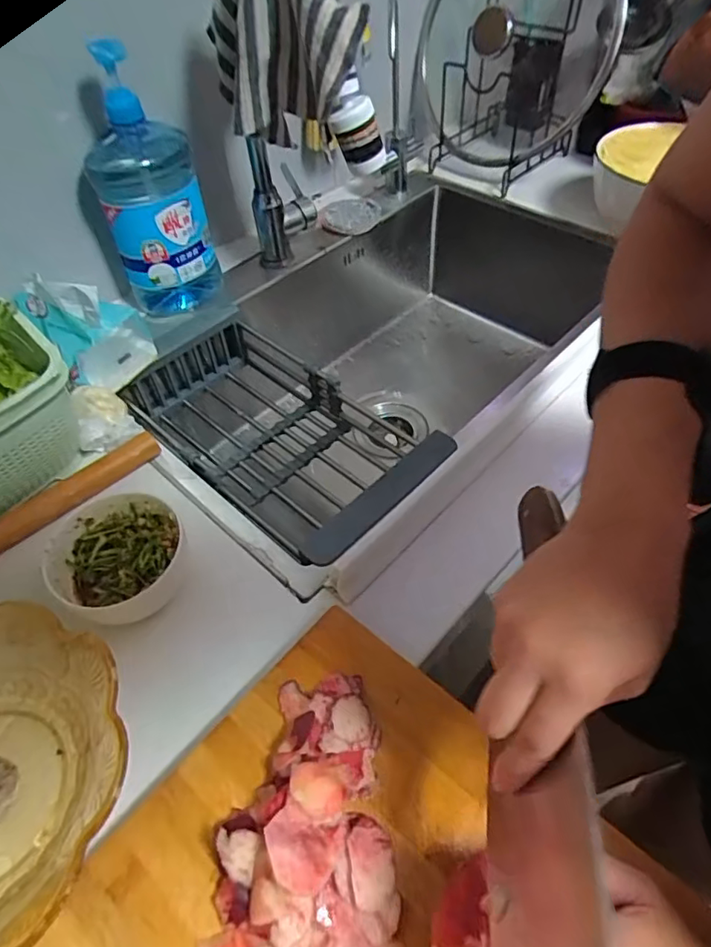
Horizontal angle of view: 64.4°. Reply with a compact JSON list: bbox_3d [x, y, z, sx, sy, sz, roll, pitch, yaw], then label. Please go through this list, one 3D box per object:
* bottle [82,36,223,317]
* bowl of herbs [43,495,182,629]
[{"bbox_3d":[-0.234,-0.313,0.648,0.116,0.268,0.069,-20,53,-11],"label":"bottle"},{"bbox_3d":[-0.192,0.074,0.465,0.103,0.052,0.096,-2,52,3],"label":"bowl of herbs"}]

